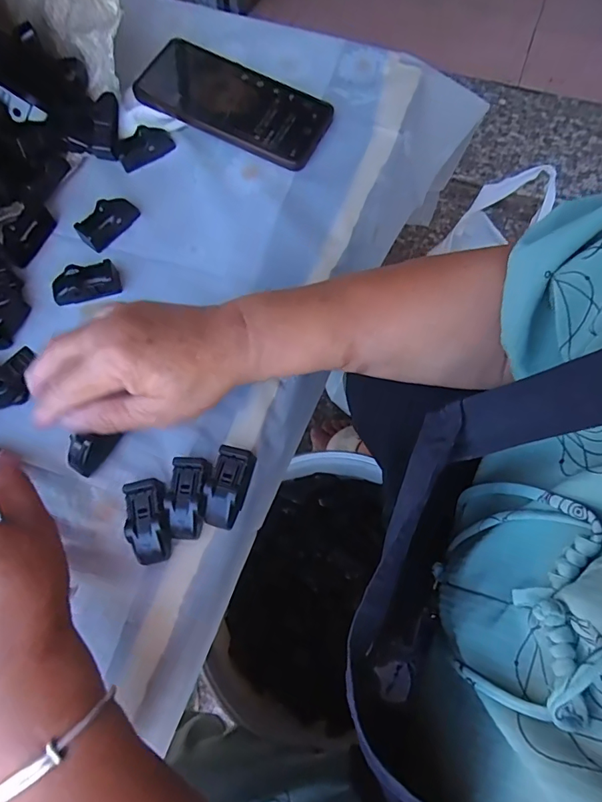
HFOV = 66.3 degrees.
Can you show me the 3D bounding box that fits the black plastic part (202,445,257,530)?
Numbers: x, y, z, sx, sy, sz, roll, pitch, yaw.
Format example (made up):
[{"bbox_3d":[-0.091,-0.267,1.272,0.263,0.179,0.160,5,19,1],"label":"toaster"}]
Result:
[{"bbox_3d":[-0.046,0.055,0.294,0.025,0.014,0.048,15,70,7],"label":"black plastic part"}]

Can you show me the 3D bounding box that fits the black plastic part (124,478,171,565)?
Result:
[{"bbox_3d":[-0.095,0.075,0.289,0.025,0.016,0.049,-8,69,-2],"label":"black plastic part"}]

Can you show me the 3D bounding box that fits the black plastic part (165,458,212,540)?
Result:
[{"bbox_3d":[-0.072,0.061,0.293,0.024,0.015,0.048,6,69,4],"label":"black plastic part"}]

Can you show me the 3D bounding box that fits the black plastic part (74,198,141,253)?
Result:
[{"bbox_3d":[-0.155,-0.146,0.374,0.049,0.015,0.026,-42,74,-13],"label":"black plastic part"}]

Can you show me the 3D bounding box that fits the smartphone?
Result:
[{"bbox_3d":[-0.060,-0.268,0.412,0.170,0.010,0.083,25,73,5],"label":"smartphone"}]

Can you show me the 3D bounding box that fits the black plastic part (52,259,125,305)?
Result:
[{"bbox_3d":[-0.166,-0.090,0.354,0.048,0.016,0.024,-16,70,-4],"label":"black plastic part"}]

